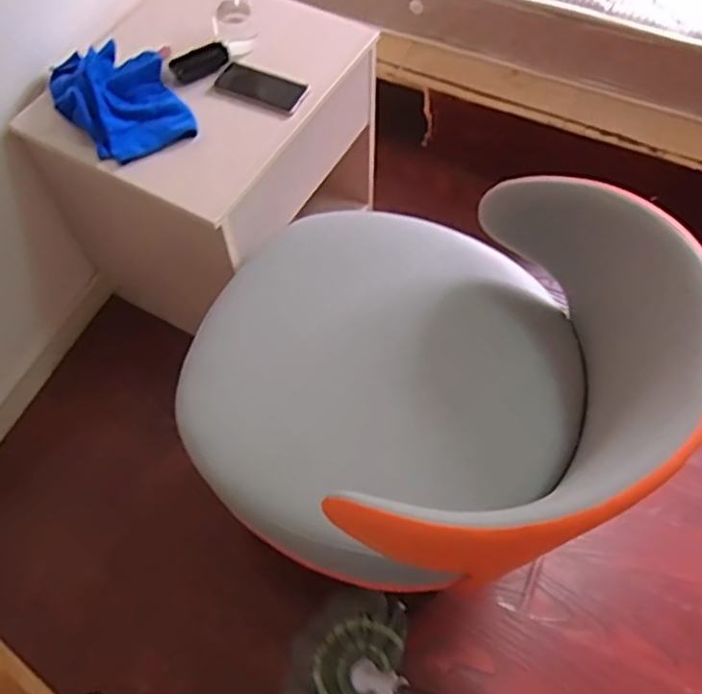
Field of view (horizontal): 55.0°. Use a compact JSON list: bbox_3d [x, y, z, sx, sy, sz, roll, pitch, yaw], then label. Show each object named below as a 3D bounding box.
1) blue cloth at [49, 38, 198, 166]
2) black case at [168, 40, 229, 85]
[{"bbox_3d":[-0.400,-0.430,1.160,0.204,0.065,0.240,-25,63,-13],"label":"blue cloth"},{"bbox_3d":[-0.279,-0.522,1.236,0.106,0.027,0.053,-27,64,-13],"label":"black case"}]

